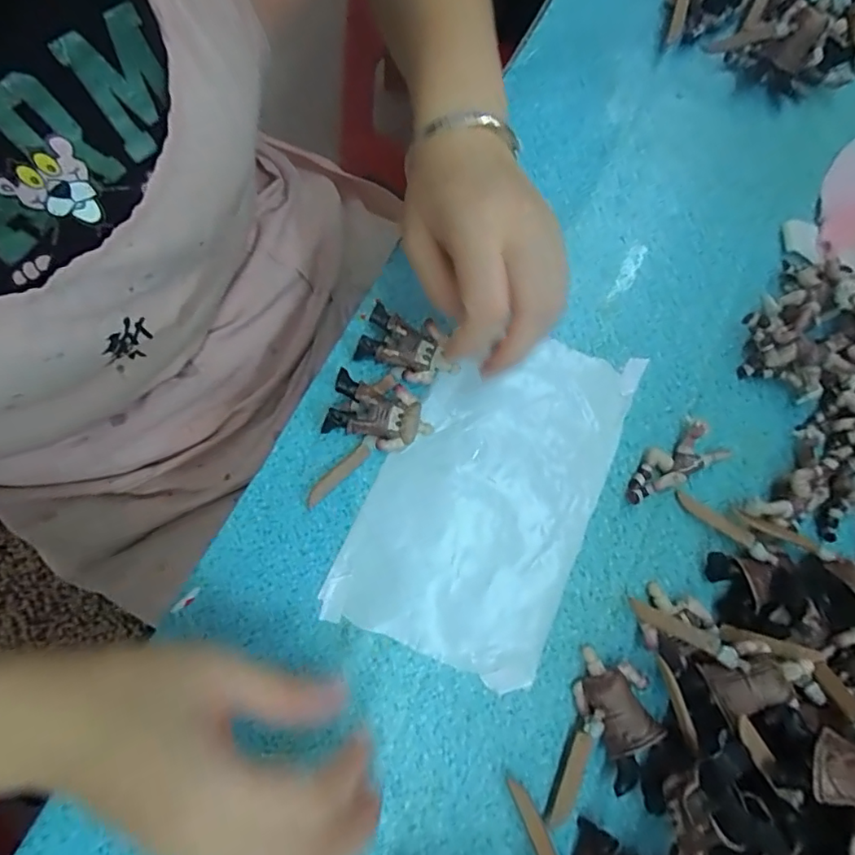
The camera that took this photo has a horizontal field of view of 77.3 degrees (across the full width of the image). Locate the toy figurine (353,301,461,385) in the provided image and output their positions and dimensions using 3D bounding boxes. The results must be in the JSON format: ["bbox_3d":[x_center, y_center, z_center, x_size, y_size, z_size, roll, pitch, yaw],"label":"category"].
[{"bbox_3d":[-0.011,-0.047,0.311,0.059,0.018,0.032,25,73,6],"label":"toy figurine"}]

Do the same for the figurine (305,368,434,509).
[{"bbox_3d":[-0.044,-0.002,0.301,0.077,0.025,0.052,-29,78,-12],"label":"figurine"}]

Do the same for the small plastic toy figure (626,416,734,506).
[{"bbox_3d":[0.140,0.022,0.306,0.060,0.021,0.030,-37,77,-12],"label":"small plastic toy figure"}]

